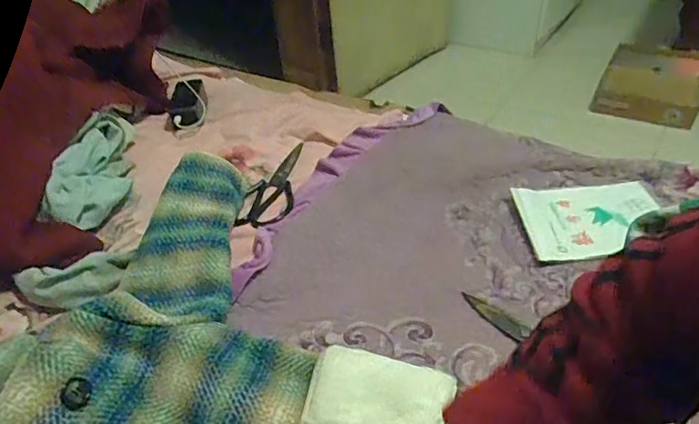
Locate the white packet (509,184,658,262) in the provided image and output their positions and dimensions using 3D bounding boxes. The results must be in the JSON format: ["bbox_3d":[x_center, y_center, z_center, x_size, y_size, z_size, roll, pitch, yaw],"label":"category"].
[{"bbox_3d":[0.326,0.006,0.712,0.187,0.013,0.140,-5,39,0],"label":"white packet"}]

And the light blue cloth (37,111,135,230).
[{"bbox_3d":[-0.394,-0.073,0.843,0.104,0.038,0.273,23,38,-23],"label":"light blue cloth"}]

